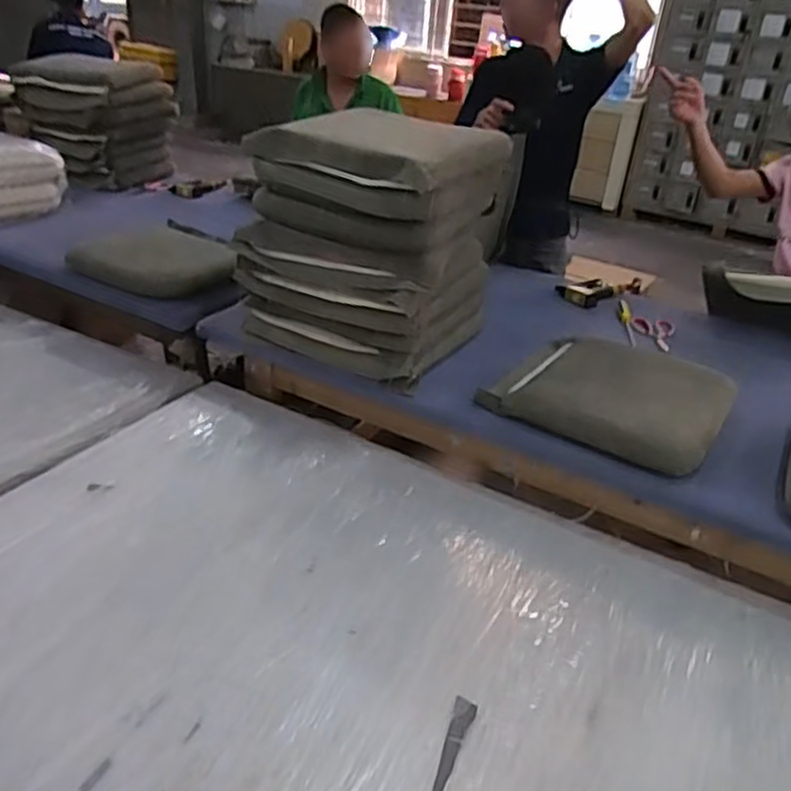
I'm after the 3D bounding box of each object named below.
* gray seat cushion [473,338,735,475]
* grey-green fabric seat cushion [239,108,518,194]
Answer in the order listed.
[{"bbox_3d":[0.478,-0.043,1.509,0.452,0.138,0.411,23,34,29],"label":"gray seat cushion"},{"bbox_3d":[-0.036,-0.538,1.490,0.460,0.091,0.364,18,32,22],"label":"grey-green fabric seat cushion"}]

